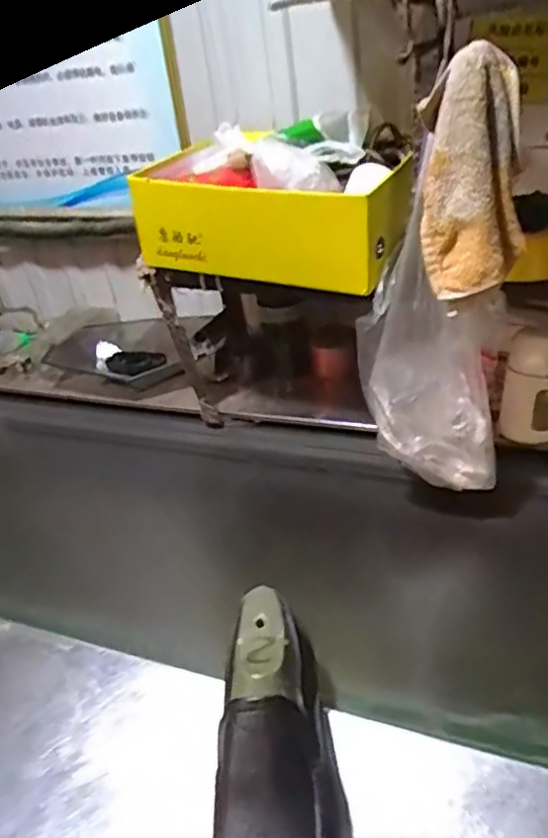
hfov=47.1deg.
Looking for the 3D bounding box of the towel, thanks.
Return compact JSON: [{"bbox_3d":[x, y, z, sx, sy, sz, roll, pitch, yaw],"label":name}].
[{"bbox_3d":[0.194,-0.233,0.611,0.096,0.204,0.068,-1,33,10],"label":"towel"}]

